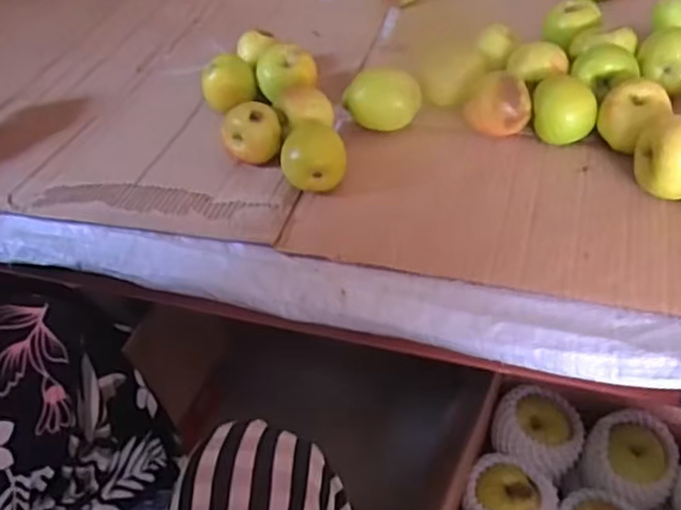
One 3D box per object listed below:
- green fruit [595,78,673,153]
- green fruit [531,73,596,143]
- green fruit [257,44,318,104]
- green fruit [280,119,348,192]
[{"bbox_3d":[0.260,-0.119,0.615,0.053,0.056,0.059,-27,49,-18],"label":"green fruit"},{"bbox_3d":[0.209,-0.135,0.643,0.055,0.051,0.049,8,48,15],"label":"green fruit"},{"bbox_3d":[-0.055,-0.186,0.735,0.050,0.062,0.061,32,57,32],"label":"green fruit"},{"bbox_3d":[-0.024,-0.086,0.622,0.057,0.052,0.051,-10,46,-2],"label":"green fruit"}]

